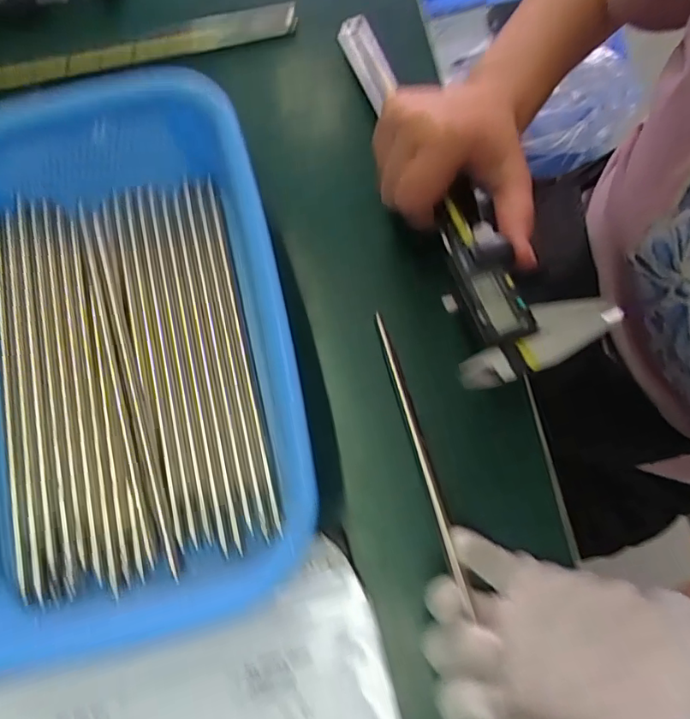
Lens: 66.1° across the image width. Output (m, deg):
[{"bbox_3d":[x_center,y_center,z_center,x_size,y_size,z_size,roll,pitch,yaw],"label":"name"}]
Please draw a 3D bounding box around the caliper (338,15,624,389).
[{"bbox_3d":[0.057,-0.117,0.317,0.078,0.018,0.278,-17,64,-7],"label":"caliper"}]

